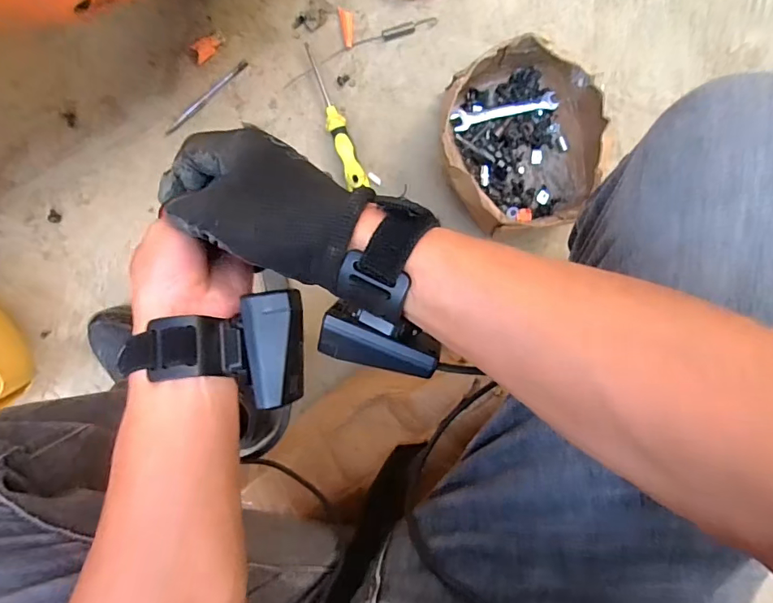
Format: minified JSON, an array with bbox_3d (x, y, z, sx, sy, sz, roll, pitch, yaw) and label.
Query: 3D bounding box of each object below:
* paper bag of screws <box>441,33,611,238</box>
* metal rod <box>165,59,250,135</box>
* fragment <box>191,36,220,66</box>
[{"bbox_3d":[0.155,-0.191,0.563,0.171,0.093,0.204,-9,95,3],"label":"paper bag of screws"},{"bbox_3d":[-0.233,-0.263,0.609,0.135,0.004,0.012,-40,93,6],"label":"metal rod"},{"bbox_3d":[-0.233,-0.325,0.607,0.038,0.006,0.024,-42,93,6],"label":"fragment"}]

